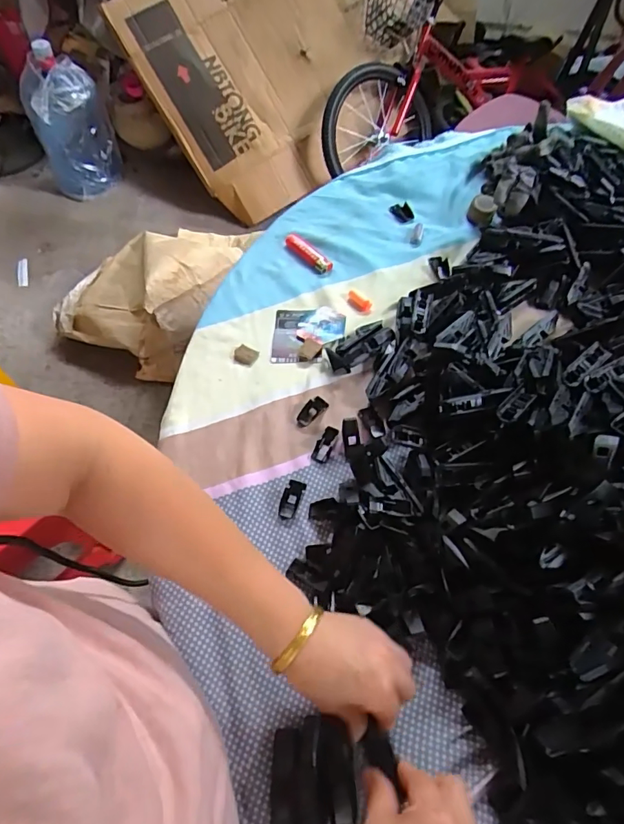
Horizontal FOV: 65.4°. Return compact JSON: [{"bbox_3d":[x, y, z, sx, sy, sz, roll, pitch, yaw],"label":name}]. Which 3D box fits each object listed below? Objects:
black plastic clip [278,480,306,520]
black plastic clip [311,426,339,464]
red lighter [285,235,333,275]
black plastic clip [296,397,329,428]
[{"bbox_3d":[-0.021,0.088,0.493,0.018,0.004,0.042,18,61,12],"label":"black plastic clip"},{"bbox_3d":[0.014,0.034,0.519,0.016,0.005,0.042,20,62,13],"label":"black plastic clip"},{"bbox_3d":[-0.006,-0.219,0.669,0.022,0.013,0.085,-36,64,-18],"label":"red lighter"},{"bbox_3d":[0.000,0.000,0.539,0.019,0.007,0.042,32,65,19],"label":"black plastic clip"}]

